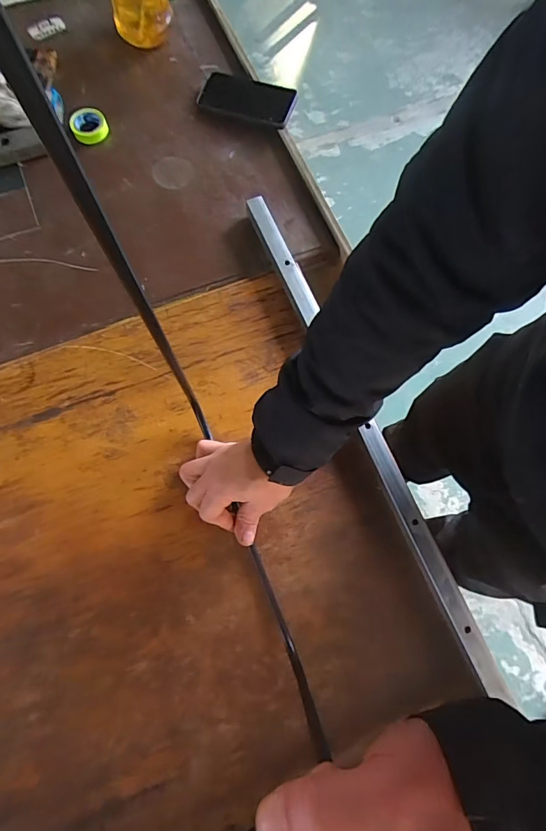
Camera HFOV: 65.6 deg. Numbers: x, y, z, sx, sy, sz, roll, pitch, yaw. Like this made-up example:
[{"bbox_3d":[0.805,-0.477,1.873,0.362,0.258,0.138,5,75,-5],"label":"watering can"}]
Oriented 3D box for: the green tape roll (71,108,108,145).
[{"bbox_3d":[-0.303,-0.478,0.697,0.058,0.023,0.050,-22,76,-8],"label":"green tape roll"}]

